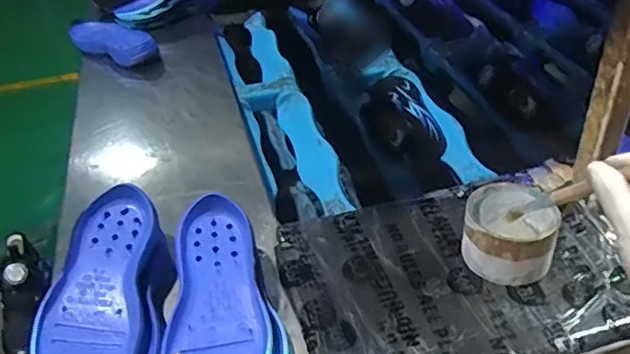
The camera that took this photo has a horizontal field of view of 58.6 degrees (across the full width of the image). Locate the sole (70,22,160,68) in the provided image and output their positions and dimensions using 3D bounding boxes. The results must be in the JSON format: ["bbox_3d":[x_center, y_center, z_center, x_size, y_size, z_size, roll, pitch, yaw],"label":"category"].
[{"bbox_3d":[-0.355,-0.235,0.993,0.203,0.045,0.074,21,45,31],"label":"sole"}]

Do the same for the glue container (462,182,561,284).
[{"bbox_3d":[0.184,0.054,0.534,0.080,0.056,0.084,8,39,18],"label":"glue container"}]

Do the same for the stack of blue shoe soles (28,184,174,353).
[{"bbox_3d":[-0.179,0.106,0.505,0.088,0.063,0.198,-3,47,5],"label":"stack of blue shoe soles"}]

